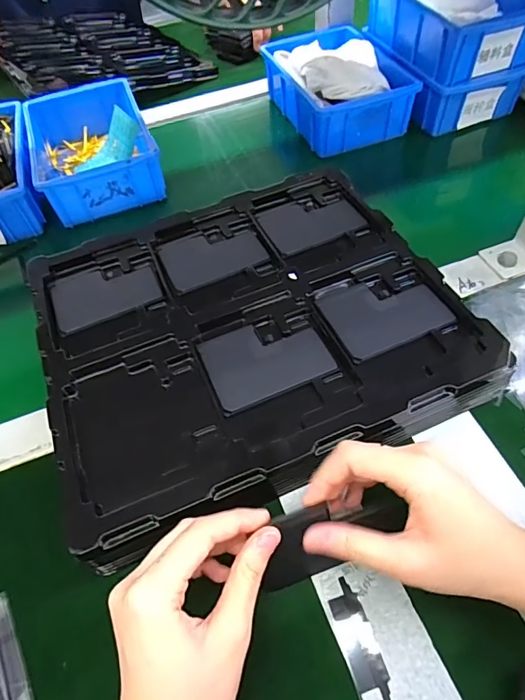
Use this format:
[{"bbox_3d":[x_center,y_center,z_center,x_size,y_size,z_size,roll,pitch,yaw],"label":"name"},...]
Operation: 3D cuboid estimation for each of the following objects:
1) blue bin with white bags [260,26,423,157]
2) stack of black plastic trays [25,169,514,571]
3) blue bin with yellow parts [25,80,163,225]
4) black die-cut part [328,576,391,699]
[{"bbox_3d":[0.095,-0.361,0.600,0.149,0.067,0.211,-18,57,-9],"label":"blue bin with white bags"},{"bbox_3d":[-0.016,-0.023,0.381,0.315,0.048,0.289,-21,58,-10],"label":"stack of black plastic trays"},{"bbox_3d":[-0.209,-0.249,0.553,0.131,0.058,0.205,-19,57,-9],"label":"blue bin with yellow parts"},{"bbox_3d":[0.057,0.173,0.269,0.020,0.004,0.064,-16,57,-7],"label":"black die-cut part"}]

